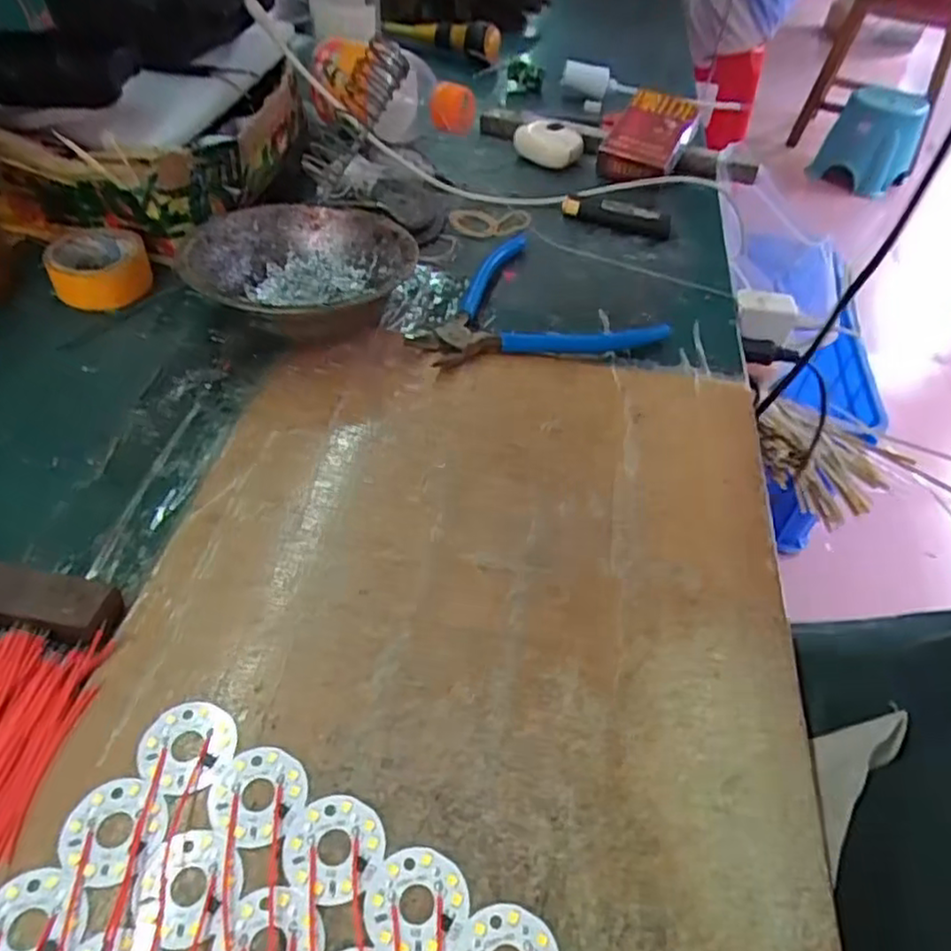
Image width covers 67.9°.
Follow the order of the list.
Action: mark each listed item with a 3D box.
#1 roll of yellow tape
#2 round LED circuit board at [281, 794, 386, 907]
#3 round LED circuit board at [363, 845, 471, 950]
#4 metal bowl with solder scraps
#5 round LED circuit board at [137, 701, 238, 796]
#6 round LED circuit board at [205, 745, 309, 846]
[{"bbox_3d":[-0.219,-0.120,0.414,0.053,0.026,0.053,-18,51,-20],"label":"roll of yellow tape"},{"bbox_3d":[-0.044,0.115,0.220,0.030,0.004,0.030,2,47,-3],"label":"round LED circuit board"},{"bbox_3d":[-0.018,0.128,0.211,0.030,0.004,0.030,7,47,2],"label":"round LED circuit board"},{"bbox_3d":[-0.098,-0.113,0.404,0.126,0.042,0.128,-7,48,-11],"label":"metal bowl with solder scraps"},{"bbox_3d":[-0.098,0.090,0.239,0.031,0.004,0.029,2,47,-3],"label":"round LED circuit board"},{"bbox_3d":[-0.071,0.103,0.229,0.030,0.004,0.030,2,47,-3],"label":"round LED circuit board"}]

